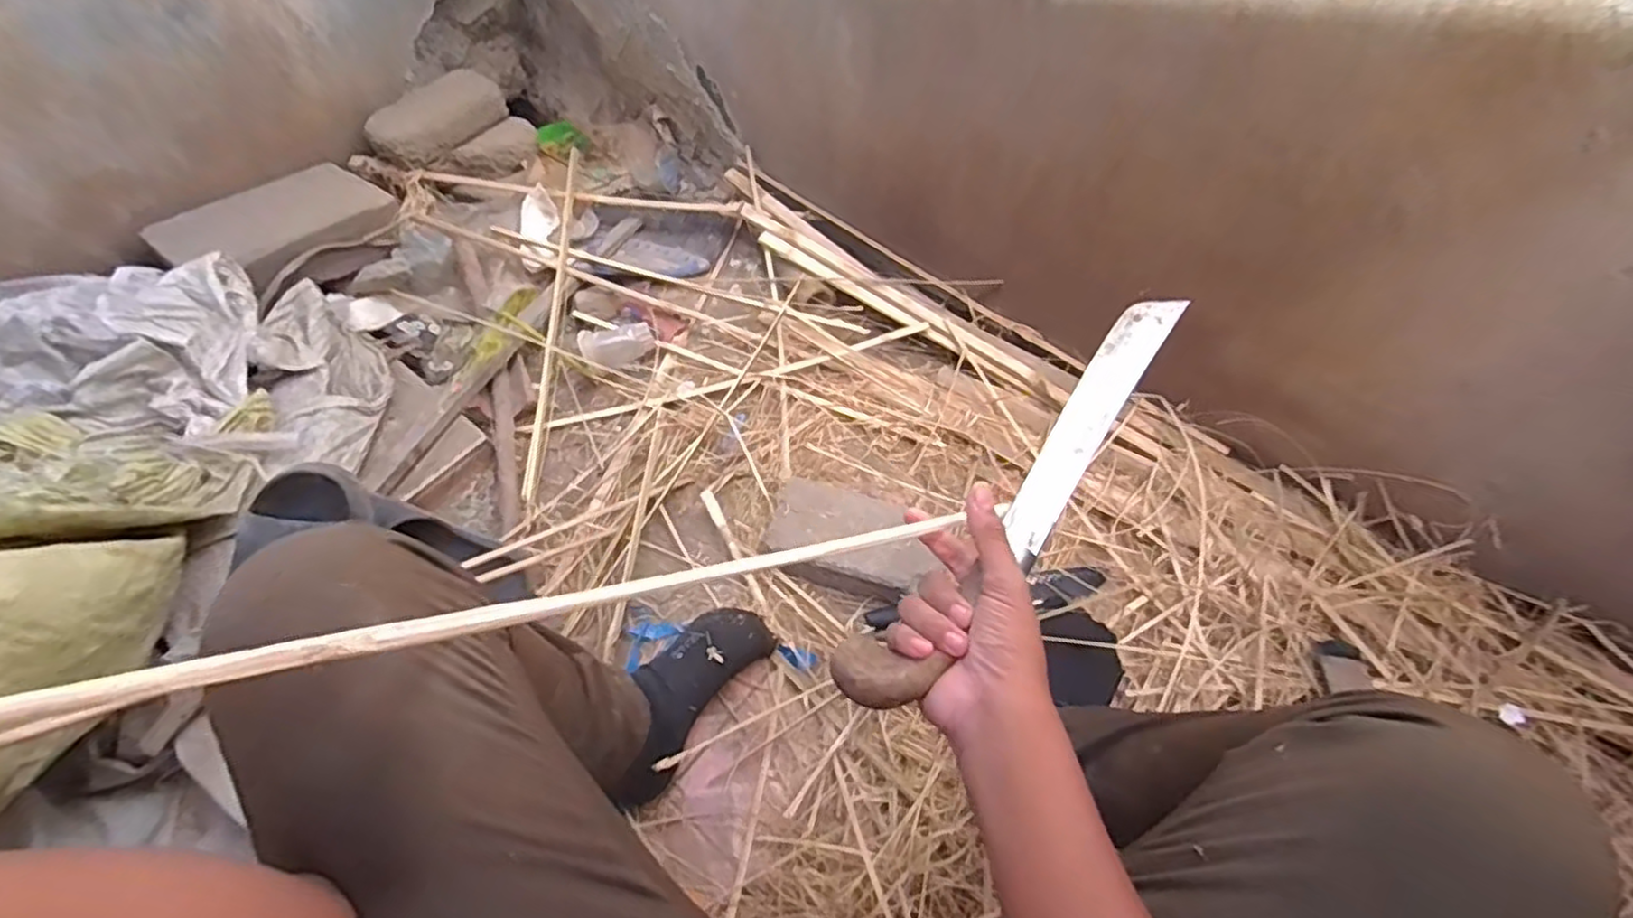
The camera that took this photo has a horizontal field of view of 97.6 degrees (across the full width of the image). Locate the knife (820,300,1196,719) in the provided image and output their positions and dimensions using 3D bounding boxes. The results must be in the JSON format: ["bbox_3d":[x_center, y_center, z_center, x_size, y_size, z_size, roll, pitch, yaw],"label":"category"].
[{"bbox_3d":[0.152,0.014,0.495,0.057,0.020,0.386,37,68,18],"label":"knife"}]

